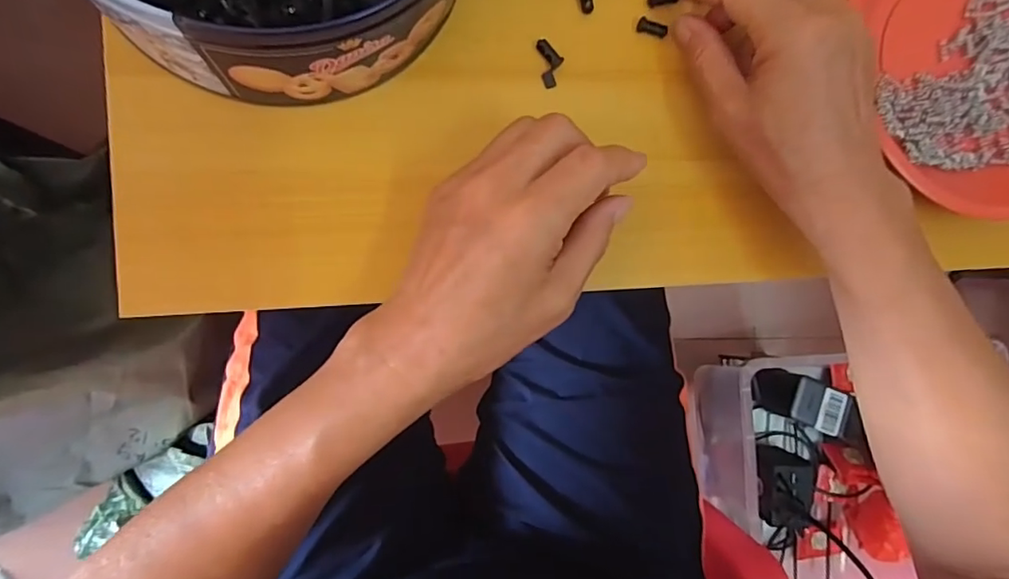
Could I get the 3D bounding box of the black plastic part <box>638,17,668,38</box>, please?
[{"bbox_3d":[0.083,-0.146,0.302,0.017,0.006,0.006,20,86,-8],"label":"black plastic part"}]

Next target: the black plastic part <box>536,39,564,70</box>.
[{"bbox_3d":[0.024,-0.128,0.294,0.008,0.006,0.017,-38,95,-8],"label":"black plastic part"}]

